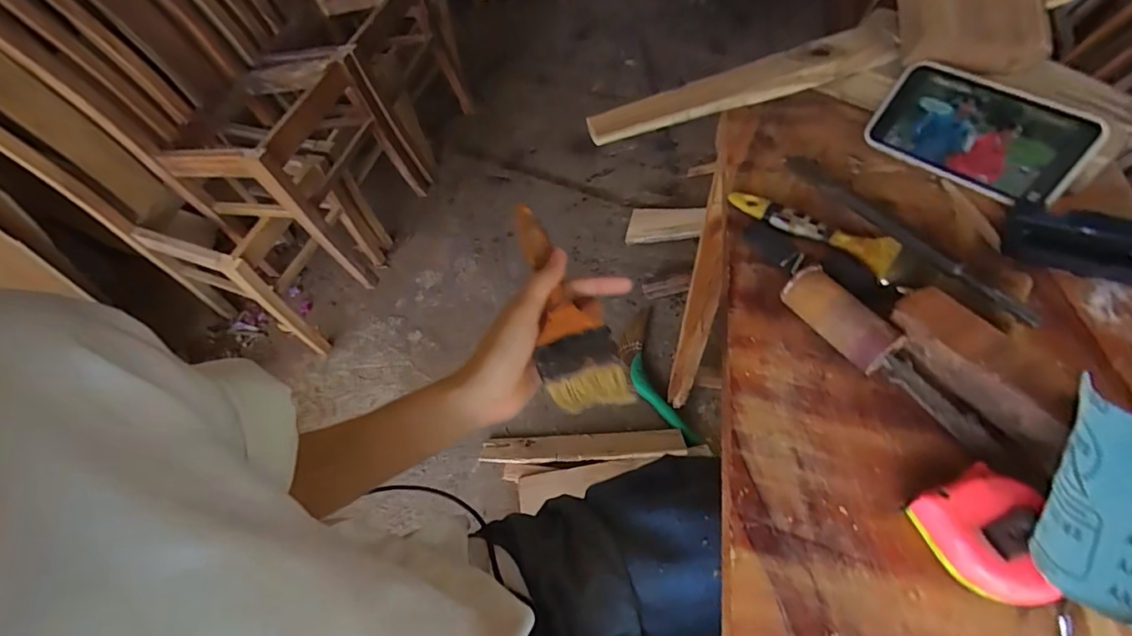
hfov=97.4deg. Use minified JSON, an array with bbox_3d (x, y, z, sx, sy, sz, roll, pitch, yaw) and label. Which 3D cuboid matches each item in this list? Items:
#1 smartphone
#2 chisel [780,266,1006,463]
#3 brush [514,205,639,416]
[{"bbox_3d":[0.349,-0.157,0.424,0.151,0.010,0.084,39,109,26],"label":"smartphone"},{"bbox_3d":[0.222,0.028,0.345,0.030,0.038,0.159,-37,61,-16],"label":"chisel"},{"bbox_3d":[-0.005,-0.011,0.375,0.057,0.025,0.168,-17,74,-9],"label":"brush"}]

